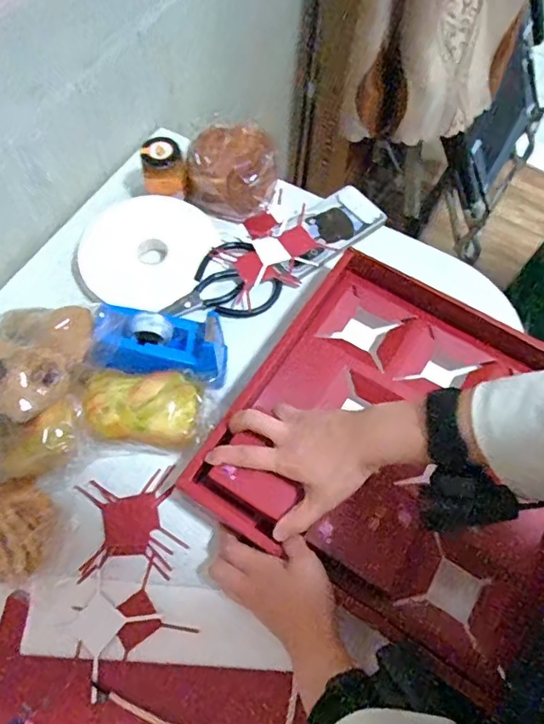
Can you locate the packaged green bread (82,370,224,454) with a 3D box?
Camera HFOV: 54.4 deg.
[{"bbox_3d":[-0.126,0.054,0.552,0.128,0.060,0.077,2,63,-2],"label":"packaged green bread"}]

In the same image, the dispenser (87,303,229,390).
[{"bbox_3d":[-0.112,-0.018,0.554,0.143,0.054,0.063,9,58,-19],"label":"dispenser"}]

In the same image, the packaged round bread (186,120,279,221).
[{"bbox_3d":[-0.048,-0.248,0.691,0.104,0.078,0.101,14,64,4],"label":"packaged round bread"}]

